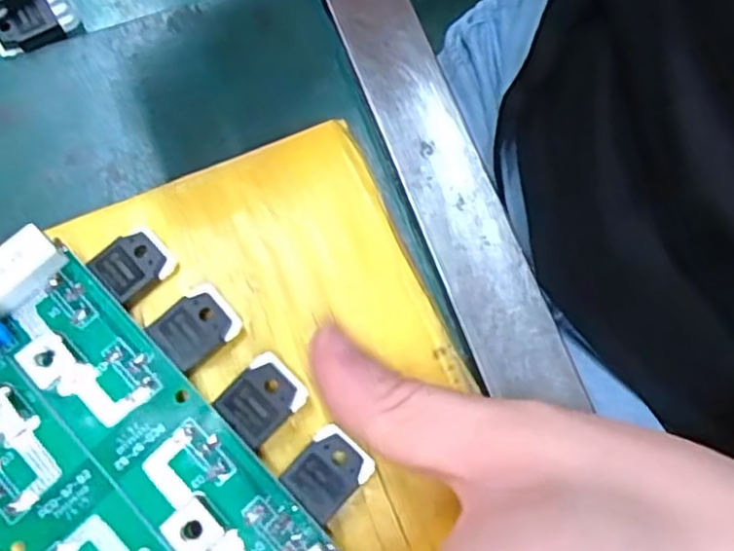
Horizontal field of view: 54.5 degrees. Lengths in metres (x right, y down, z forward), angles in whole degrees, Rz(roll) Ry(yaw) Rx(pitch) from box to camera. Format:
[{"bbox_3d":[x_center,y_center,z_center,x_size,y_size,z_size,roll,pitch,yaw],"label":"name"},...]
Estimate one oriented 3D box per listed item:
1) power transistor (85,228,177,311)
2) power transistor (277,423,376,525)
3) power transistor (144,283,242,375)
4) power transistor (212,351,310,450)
[{"bbox_3d":[-0.059,-0.003,0.180,0.019,0.005,0.016,-43,77,-14],"label":"power transistor"},{"bbox_3d":[-0.009,0.045,0.166,0.015,0.006,0.018,44,76,12],"label":"power transistor"},{"bbox_3d":[-0.042,0.012,0.174,0.019,0.004,0.015,-41,77,-13],"label":"power transistor"},{"bbox_3d":[-0.025,0.029,0.169,0.018,0.004,0.015,-42,77,-13],"label":"power transistor"}]

